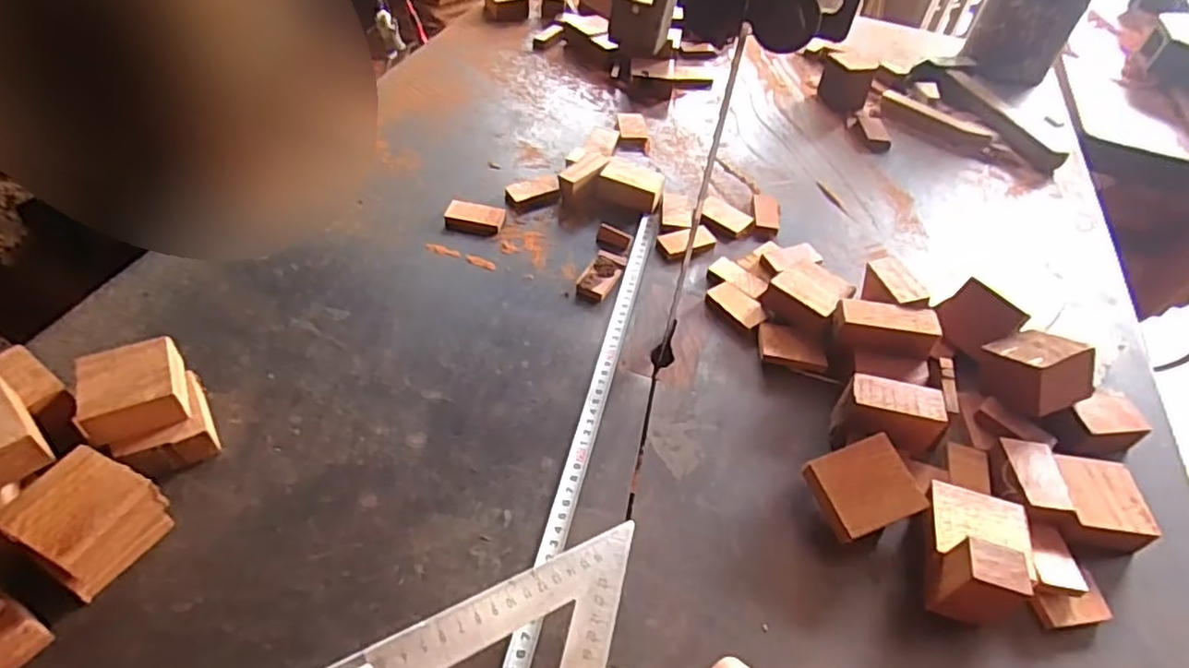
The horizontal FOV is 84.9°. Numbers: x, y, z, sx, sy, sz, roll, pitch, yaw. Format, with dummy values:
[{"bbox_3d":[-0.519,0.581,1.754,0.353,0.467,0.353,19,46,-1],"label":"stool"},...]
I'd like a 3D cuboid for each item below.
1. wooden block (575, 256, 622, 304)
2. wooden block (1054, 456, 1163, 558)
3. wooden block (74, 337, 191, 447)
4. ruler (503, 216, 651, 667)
[{"bbox_3d":[0.005,-0.050,0.592,0.028,0.009,0.053,23,48,14],"label":"wooden block"},{"bbox_3d":[0.353,0.122,0.461,0.054,0.030,0.065,7,46,-1],"label":"wooden block"},{"bbox_3d":[-0.302,0.036,0.426,0.054,0.025,0.059,-18,51,-23],"label":"wooden block"},{"bbox_3d":[-0.002,0.057,0.498,0.016,0.004,0.476,14,48,4],"label":"ruler"}]

